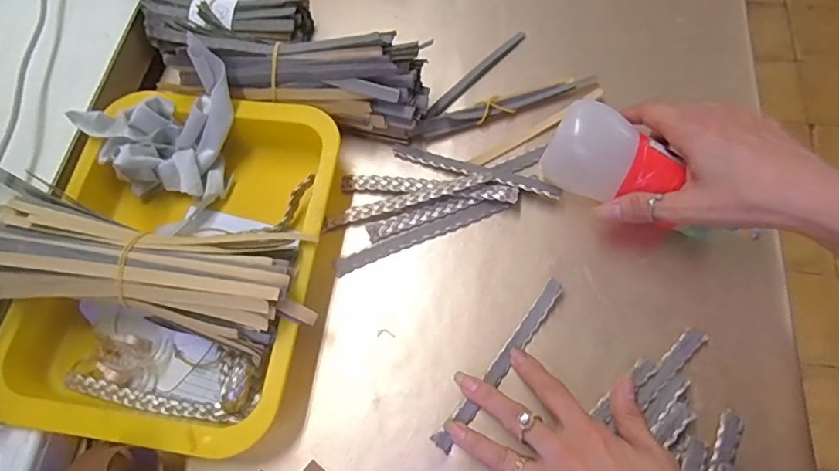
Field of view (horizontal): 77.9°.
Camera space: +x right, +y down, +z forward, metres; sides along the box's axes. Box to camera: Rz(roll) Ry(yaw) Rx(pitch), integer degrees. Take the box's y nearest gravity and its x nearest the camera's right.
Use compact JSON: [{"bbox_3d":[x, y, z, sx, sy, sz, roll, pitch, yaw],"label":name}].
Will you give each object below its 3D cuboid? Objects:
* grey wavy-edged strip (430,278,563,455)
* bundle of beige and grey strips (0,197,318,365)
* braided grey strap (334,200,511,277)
[{"bbox_3d":[0.057,0.088,0.359,0.013,0.008,0.139,36,76,16],"label":"grey wavy-edged strip"},{"bbox_3d":[-0.189,0.026,0.331,0.224,0.044,0.080,2,67,3],"label":"bundle of beige and grey strips"},{"bbox_3d":[0.002,-0.001,0.403,0.141,0.006,0.012,-22,68,-7],"label":"braided grey strap"}]

